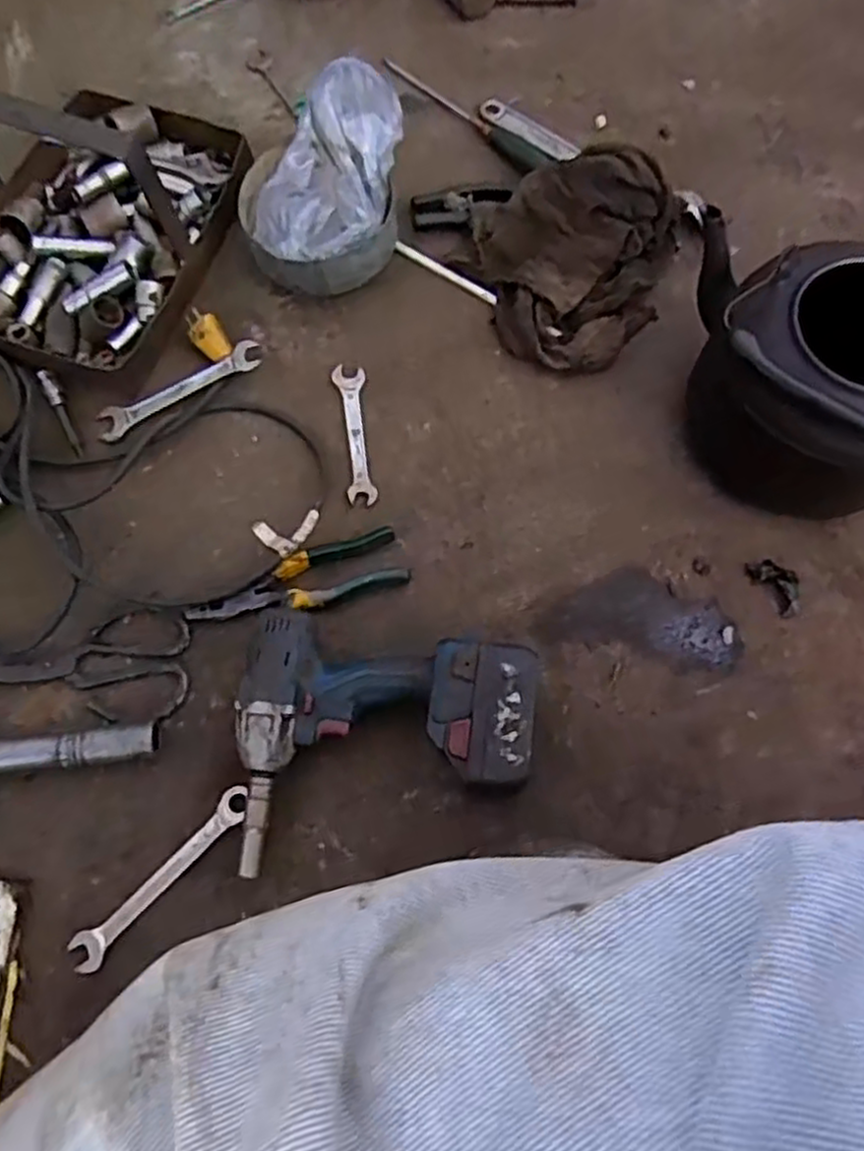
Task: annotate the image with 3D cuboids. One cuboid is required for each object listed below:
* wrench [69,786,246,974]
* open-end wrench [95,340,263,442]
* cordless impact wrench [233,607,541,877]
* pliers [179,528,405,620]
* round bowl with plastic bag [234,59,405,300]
[{"bbox_3d":[-0.215,0.241,0.608,0.028,0.010,0.177,41,75,15],"label":"wrench"},{"bbox_3d":[-0.241,-0.179,0.717,0.165,0.014,0.029,-28,71,-10],"label":"open-end wrench"},{"bbox_3d":[-0.043,0.142,0.599,0.237,0.074,0.199,8,69,4],"label":"cordless impact wrench"},{"bbox_3d":[-0.120,0.007,0.672,0.192,0.017,0.055,-18,70,-6],"label":"pliers"},{"bbox_3d":[-0.099,-0.362,0.700,0.160,0.116,0.139,-19,70,-6],"label":"round bowl with plastic bag"}]

